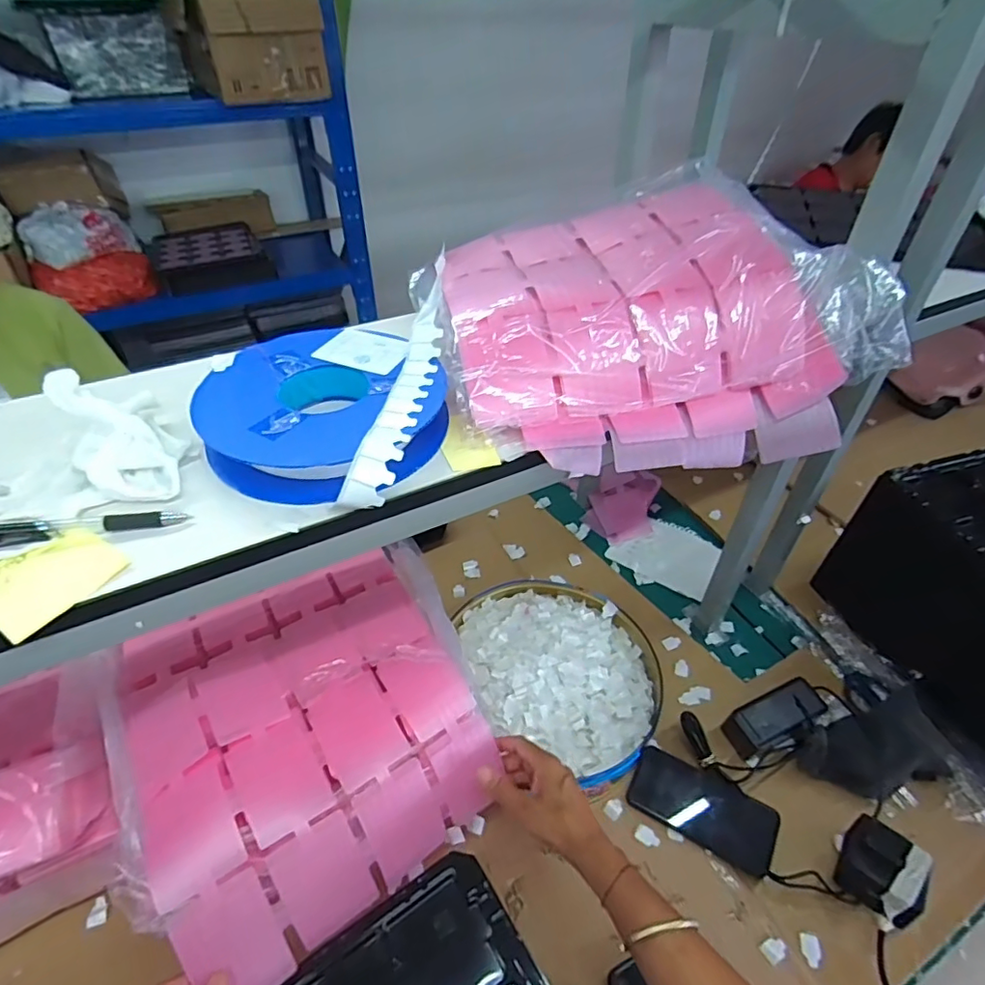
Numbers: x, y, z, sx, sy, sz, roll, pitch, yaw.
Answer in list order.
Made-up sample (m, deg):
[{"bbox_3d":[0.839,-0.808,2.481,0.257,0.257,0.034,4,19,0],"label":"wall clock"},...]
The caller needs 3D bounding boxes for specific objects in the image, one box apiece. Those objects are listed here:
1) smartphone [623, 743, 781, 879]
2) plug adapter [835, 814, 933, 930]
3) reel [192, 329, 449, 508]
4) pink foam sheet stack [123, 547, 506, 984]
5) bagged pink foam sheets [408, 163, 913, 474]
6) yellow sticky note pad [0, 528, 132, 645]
[{"bbox_3d":[0.256,0.382,0.684,0.167,0.015,0.080,21,63,26],"label":"smartphone"},{"bbox_3d":[0.433,0.425,0.626,0.094,0.060,0.076,-33,52,-32],"label":"plug adapter"},{"bbox_3d":[-0.141,-0.075,0.487,0.205,0.045,0.195,0,43,0],"label":"reel"},{"bbox_3d":[-0.199,0.235,0.603,0.333,0.082,0.373,-22,47,-23],"label":"pink foam sheet stack"},{"bbox_3d":[0.129,-0.179,0.572,0.382,0.152,0.313,-7,43,-9],"label":"bagged pink foam sheets"},{"bbox_3d":[-0.297,0.056,0.376,0.070,0.006,0.076,25,48,24],"label":"yellow sticky note pad"}]

